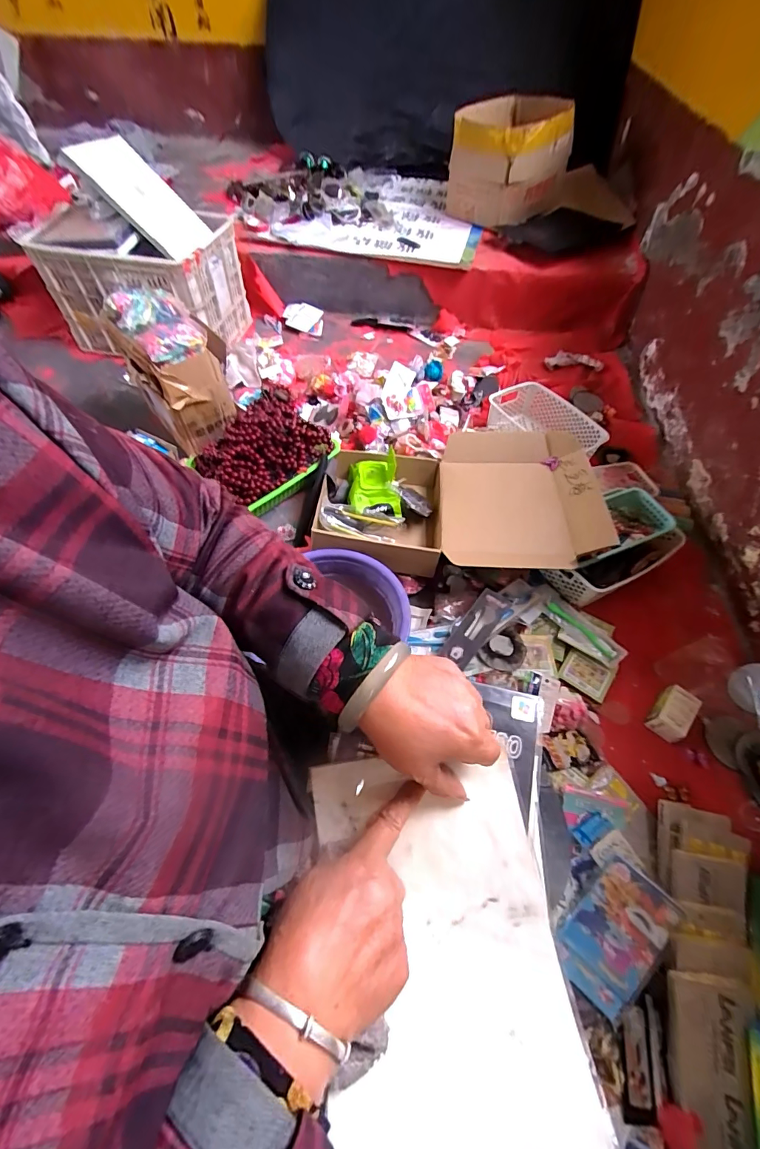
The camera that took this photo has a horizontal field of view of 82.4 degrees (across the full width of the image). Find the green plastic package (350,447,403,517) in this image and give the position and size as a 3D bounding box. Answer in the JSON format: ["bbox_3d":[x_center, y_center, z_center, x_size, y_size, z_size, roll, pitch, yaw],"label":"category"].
[{"bbox_3d":[-0.015,-0.212,1.027,0.116,0.046,0.201,-1,57,-3],"label":"green plastic package"}]

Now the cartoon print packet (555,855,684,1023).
[{"bbox_3d":[0.320,0.486,0.589,0.102,0.013,0.165,39,85,30],"label":"cartoon print packet"}]

